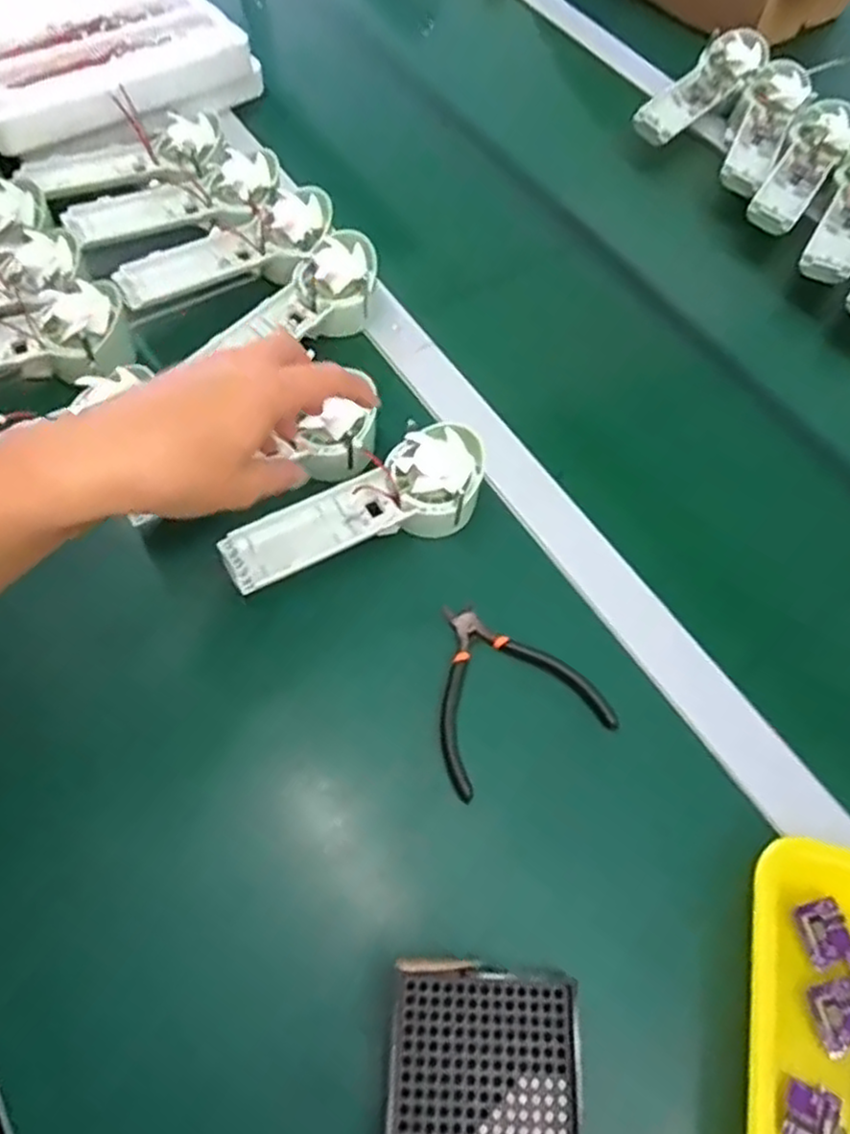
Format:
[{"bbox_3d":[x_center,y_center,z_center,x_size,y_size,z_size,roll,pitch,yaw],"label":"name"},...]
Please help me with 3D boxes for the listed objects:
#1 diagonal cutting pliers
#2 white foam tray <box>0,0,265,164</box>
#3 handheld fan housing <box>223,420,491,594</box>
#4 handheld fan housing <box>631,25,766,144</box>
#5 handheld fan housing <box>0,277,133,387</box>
[{"bbox_3d":[0.046,0.070,0.433,0.103,0.012,0.106,-20,65,-13],"label":"diagonal cutting pliers"},{"bbox_3d":[-0.335,-0.507,0.672,0.258,0.055,0.270,-33,68,-19],"label":"white foam tray"},{"bbox_3d":[-0.044,-0.034,0.460,0.177,0.043,0.063,-28,67,-16],"label":"handheld fan housing"},{"bbox_3d":[0.279,-0.478,0.704,0.061,0.038,0.169,37,66,16],"label":"handheld fan housing"},{"bbox_3d":[-0.305,-0.156,0.514,0.178,0.045,0.069,-14,63,-10],"label":"handheld fan housing"}]

